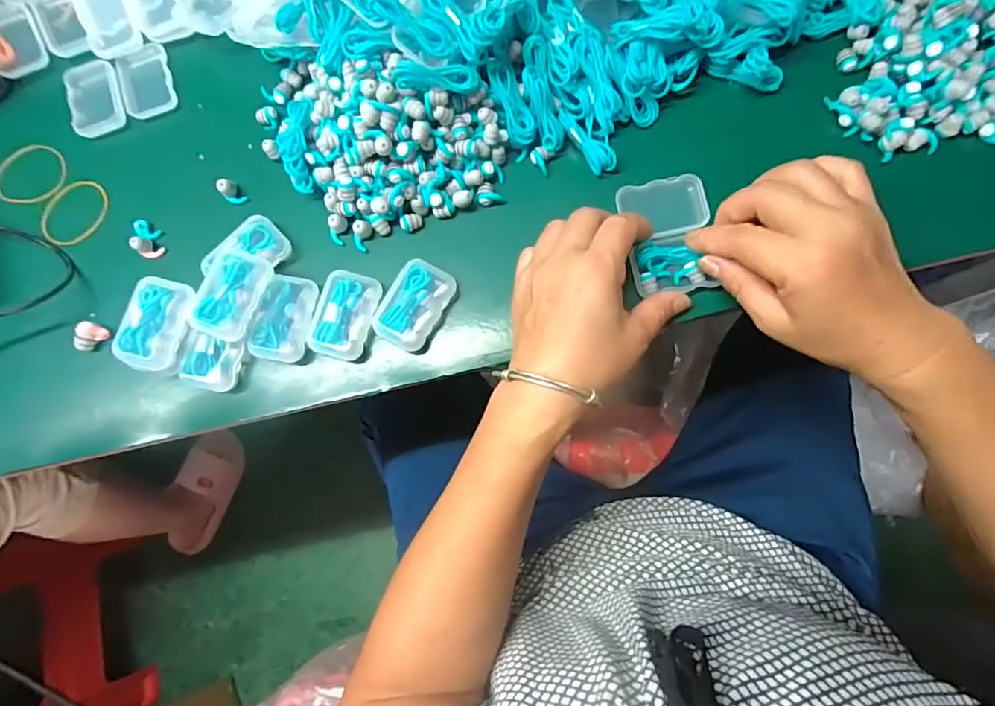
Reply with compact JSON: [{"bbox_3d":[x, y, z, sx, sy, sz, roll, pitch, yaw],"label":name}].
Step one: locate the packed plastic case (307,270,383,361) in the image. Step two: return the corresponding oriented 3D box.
[{"bbox_3d":[-0.098,-0.024,0.324,0.036,0.009,0.055,16,85,6],"label":"packed plastic case"}]

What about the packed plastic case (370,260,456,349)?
[{"bbox_3d":[-0.053,-0.031,0.324,0.038,0.011,0.055,26,82,8],"label":"packed plastic case"}]

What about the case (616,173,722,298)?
[{"bbox_3d":[0.111,-0.075,0.328,0.056,0.022,0.073,-10,83,3],"label":"case"}]

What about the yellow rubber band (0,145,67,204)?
[{"bbox_3d":[-0.334,-0.128,0.365,0.052,0.004,0.048,1,74,-1],"label":"yellow rubber band"}]

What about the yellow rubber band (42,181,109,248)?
[{"bbox_3d":[-0.296,-0.098,0.357,0.043,0.004,0.050,17,79,3],"label":"yellow rubber band"}]

